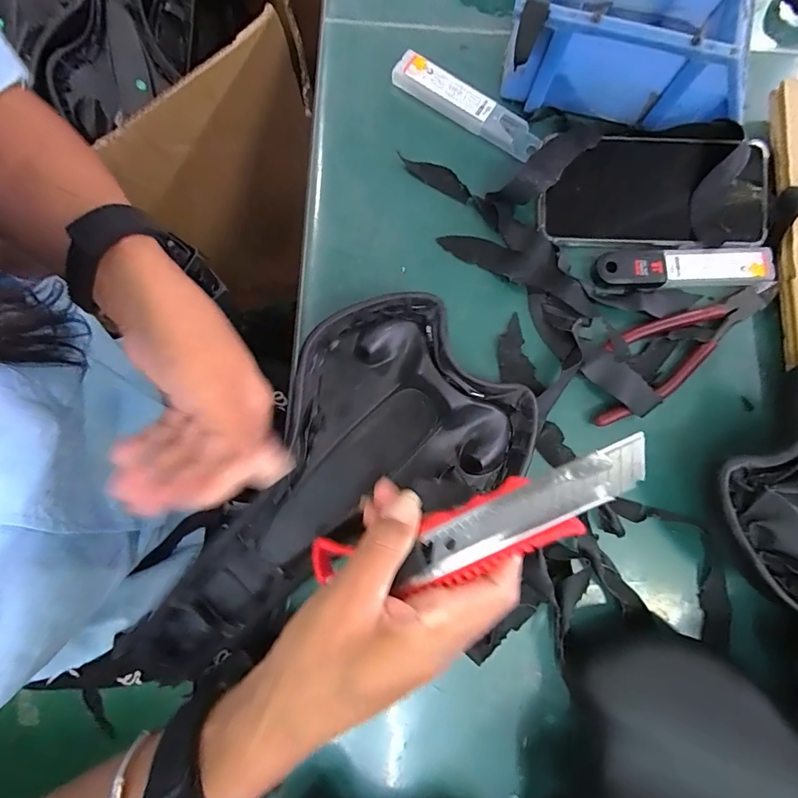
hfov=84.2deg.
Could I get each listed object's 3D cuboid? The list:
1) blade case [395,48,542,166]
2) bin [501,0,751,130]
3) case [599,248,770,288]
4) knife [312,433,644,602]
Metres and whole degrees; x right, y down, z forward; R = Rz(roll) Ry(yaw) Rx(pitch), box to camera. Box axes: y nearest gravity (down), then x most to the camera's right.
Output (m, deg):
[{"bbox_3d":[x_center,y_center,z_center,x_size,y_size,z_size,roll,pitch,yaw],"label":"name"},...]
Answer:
[{"bbox_3d":[0.051,-0.222,0.334,0.121,0.014,0.025,31,82,3],"label":"blade case"},{"bbox_3d":[0.165,-0.268,0.314,0.164,0.077,0.130,10,83,2],"label":"bin"},{"bbox_3d":[0.209,-0.095,0.321,0.126,0.008,0.026,-1,82,-1],"label":"case"},{"bbox_3d":[0.029,0.061,0.201,0.163,0.015,0.034,-27,79,19],"label":"knife"}]

